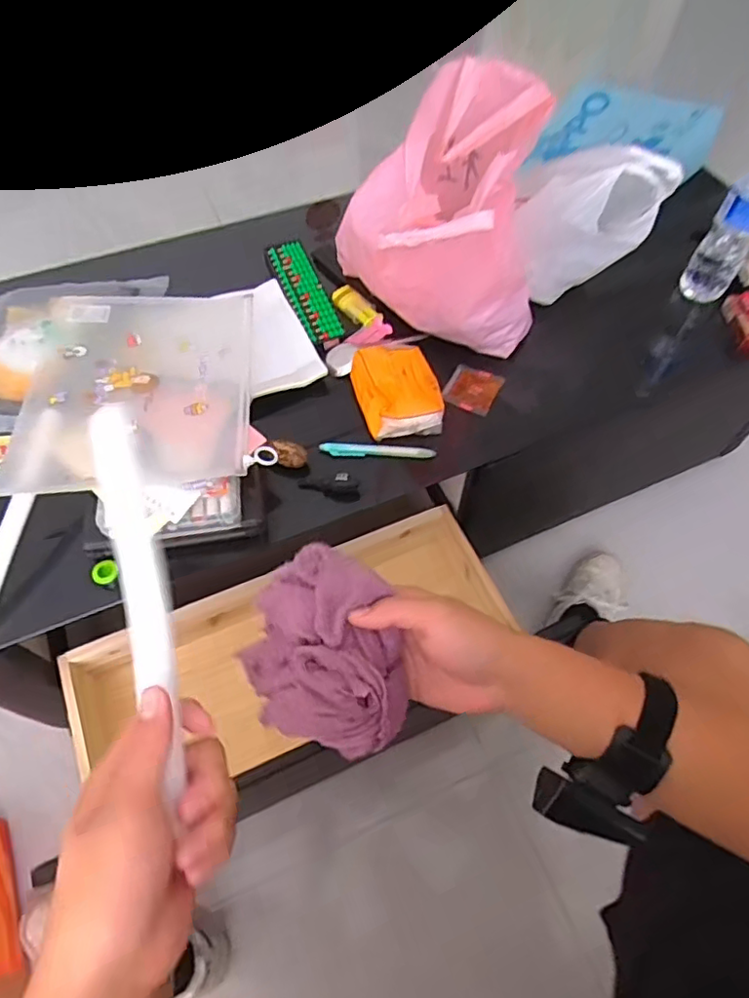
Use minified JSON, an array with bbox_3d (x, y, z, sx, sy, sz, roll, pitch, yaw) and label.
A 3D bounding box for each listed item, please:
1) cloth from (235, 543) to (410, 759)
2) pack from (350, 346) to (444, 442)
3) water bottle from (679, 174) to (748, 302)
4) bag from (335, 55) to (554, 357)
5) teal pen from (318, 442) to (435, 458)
[{"bbox_3d":[-0.029,0.108,0.397,0.111,0.094,0.110,22,65,12],"label":"cloth"},{"bbox_3d":[0.032,-0.135,0.739,0.102,0.057,0.114,-12,60,-8],"label":"pack"},{"bbox_3d":[0.479,-0.362,0.772,0.070,0.213,0.059,34,64,18],"label":"water bottle"},{"bbox_3d":[0.094,-0.320,0.714,0.244,0.257,0.265,-15,60,-10],"label":"bag"},{"bbox_3d":[0.004,-0.060,0.722,0.138,0.013,0.018,3,59,1],"label":"teal pen"}]

